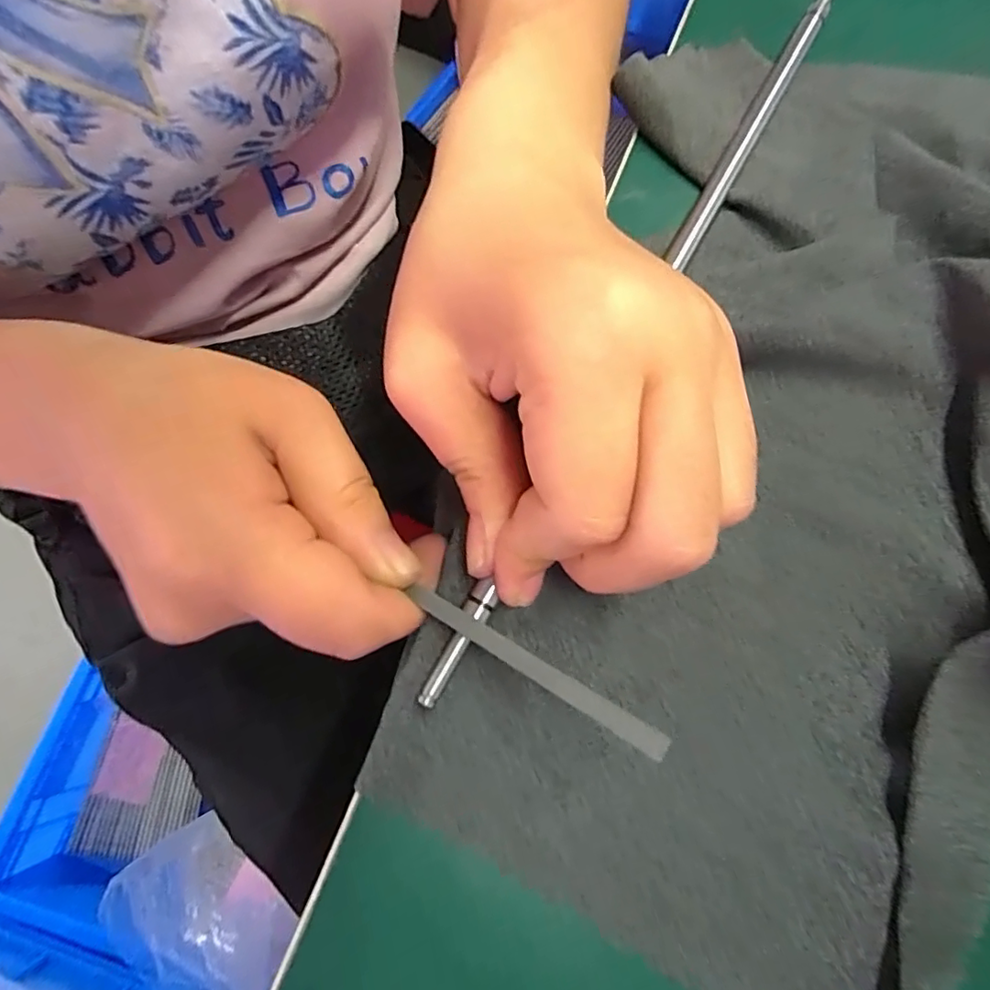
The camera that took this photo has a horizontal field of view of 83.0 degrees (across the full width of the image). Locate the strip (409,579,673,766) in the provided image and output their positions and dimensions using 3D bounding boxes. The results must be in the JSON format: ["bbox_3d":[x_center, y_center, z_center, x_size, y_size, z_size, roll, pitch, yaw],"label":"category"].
[{"bbox_3d":[0.006,0.038,0.126,0.067,0.004,0.005,25,81,31],"label":"strip"}]

